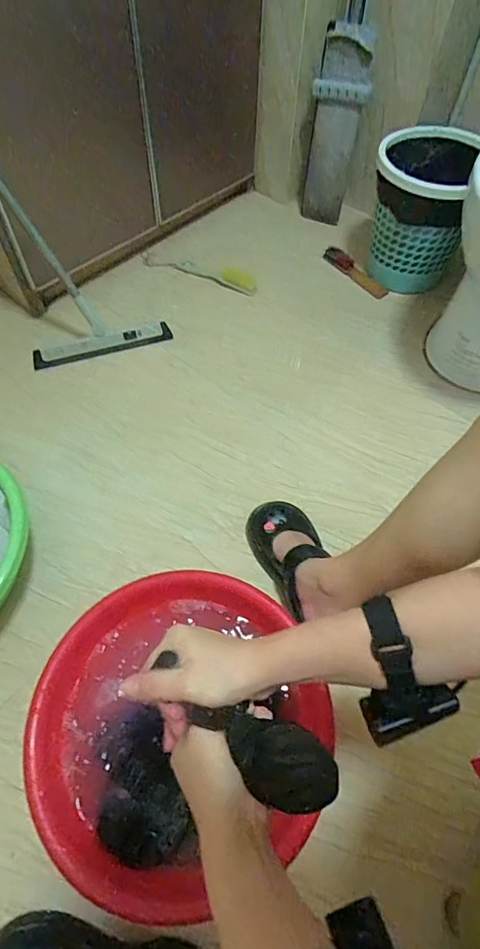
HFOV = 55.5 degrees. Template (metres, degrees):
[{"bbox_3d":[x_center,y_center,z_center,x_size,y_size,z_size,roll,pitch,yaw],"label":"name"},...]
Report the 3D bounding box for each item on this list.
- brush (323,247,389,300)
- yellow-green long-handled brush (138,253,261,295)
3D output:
[{"bbox_3d":[0.291,-0.514,1.153,0.028,0.032,0.197,-37,66,-22],"label":"brush"},{"bbox_3d":[-0.105,-0.531,1.166,0.319,0.036,0.063,20,61,10],"label":"yellow-green long-handled brush"}]

